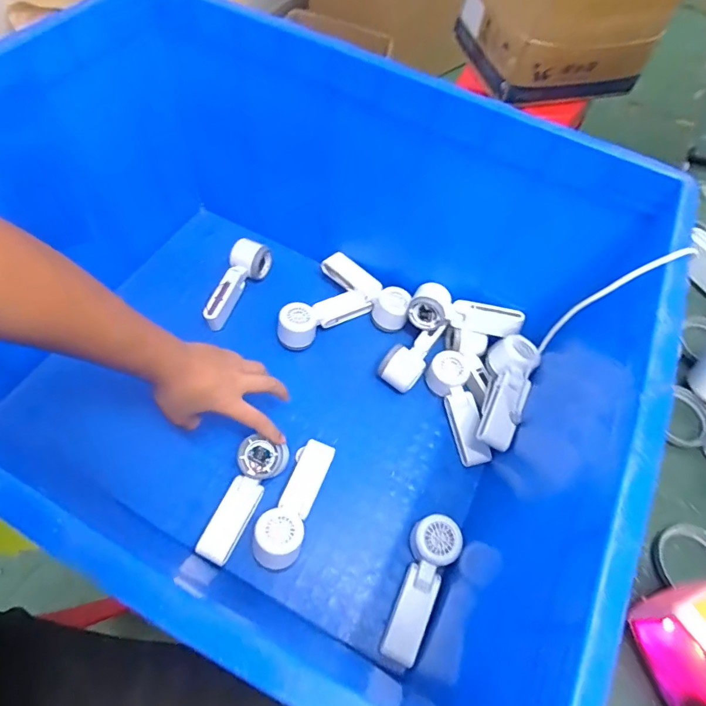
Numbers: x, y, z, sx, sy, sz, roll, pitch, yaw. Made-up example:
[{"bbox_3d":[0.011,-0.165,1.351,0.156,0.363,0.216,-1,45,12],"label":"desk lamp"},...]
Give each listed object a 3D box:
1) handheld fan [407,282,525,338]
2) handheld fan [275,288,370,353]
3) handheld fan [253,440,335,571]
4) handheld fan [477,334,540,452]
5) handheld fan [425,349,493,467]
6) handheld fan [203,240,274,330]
[{"bbox_3d":[0.170,-0.057,0.710,0.168,0.058,0.060,17,59,12],"label":"handheld fan"},{"bbox_3d":[-0.045,-0.056,0.736,0.158,0.057,0.062,-25,64,-18],"label":"handheld fan"},{"bbox_3d":[-0.073,0.189,0.593,0.052,0.066,0.166,20,61,7],"label":"handheld fan"},{"bbox_3d":[0.217,0.056,0.633,0.068,0.049,0.158,-2,62,37],"label":"handheld fan"},{"bbox_3d":[0.157,0.082,0.683,0.066,0.036,0.168,-13,76,-7],"label":"handheld fan"},{"bbox_3d":[-0.196,-0.112,0.752,0.060,0.056,0.165,25,61,10],"label":"handheld fan"}]

